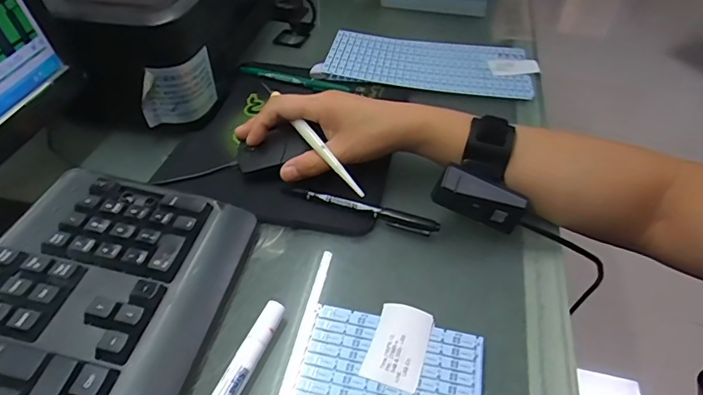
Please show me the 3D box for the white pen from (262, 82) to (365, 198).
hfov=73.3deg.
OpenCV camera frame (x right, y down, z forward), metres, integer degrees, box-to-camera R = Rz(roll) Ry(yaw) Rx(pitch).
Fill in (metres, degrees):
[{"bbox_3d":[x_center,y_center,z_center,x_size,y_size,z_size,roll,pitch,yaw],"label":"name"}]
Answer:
[{"bbox_3d":[-0.034,-0.051,0.403,0.008,0.010,0.144,-29,63,-26],"label":"white pen"}]

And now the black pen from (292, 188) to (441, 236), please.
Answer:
[{"bbox_3d":[0.010,0.011,0.396,0.125,0.012,0.010,16,47,15],"label":"black pen"}]

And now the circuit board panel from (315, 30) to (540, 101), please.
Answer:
[{"bbox_3d":[0.095,-0.166,0.578,0.244,0.012,0.110,9,45,9],"label":"circuit board panel"}]

